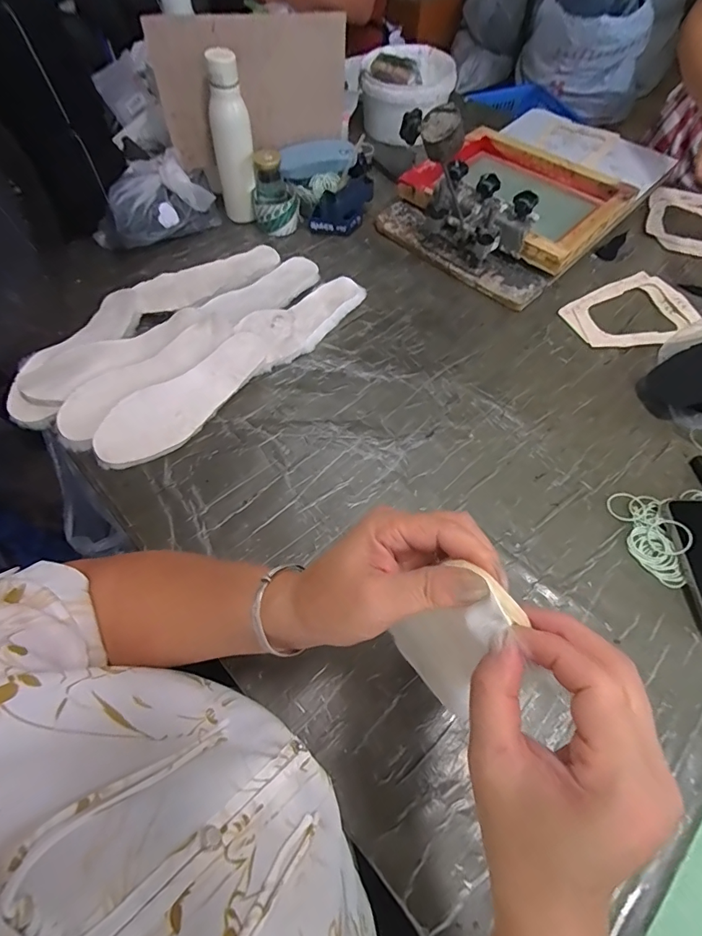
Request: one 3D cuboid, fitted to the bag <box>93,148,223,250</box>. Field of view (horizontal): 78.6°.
[{"bbox_3d":[-0.367,-0.487,0.798,0.229,0.107,0.109,-32,64,-17],"label":"bag"}]

